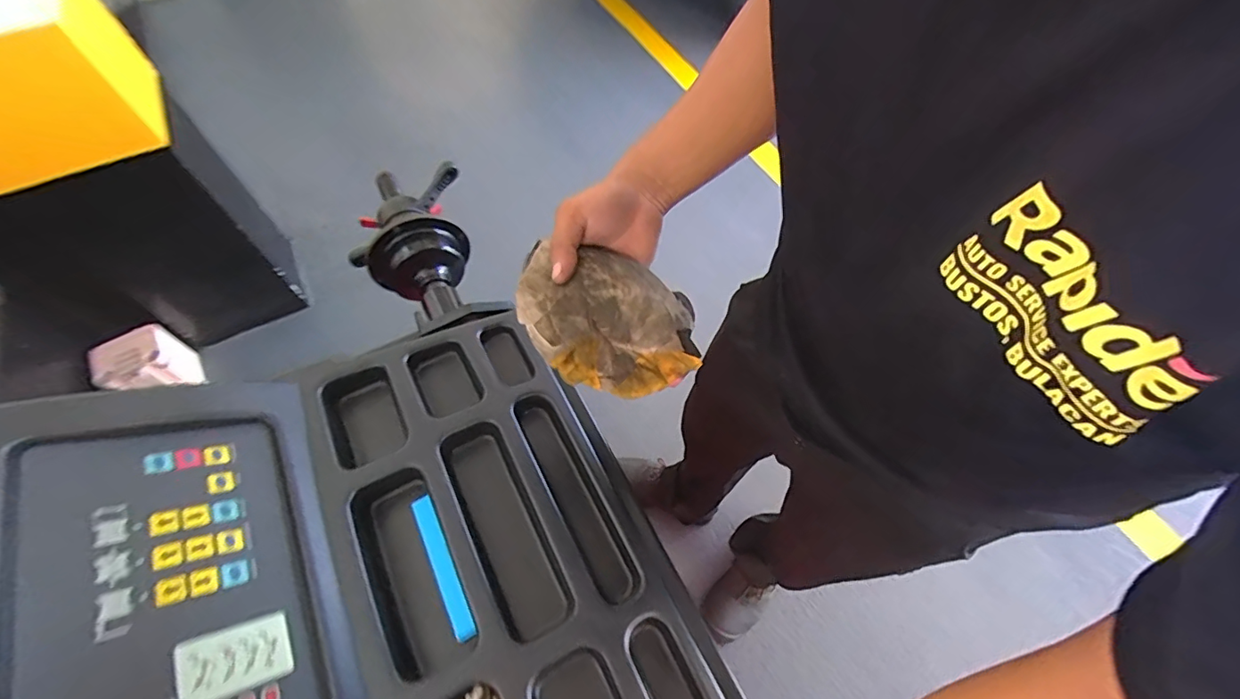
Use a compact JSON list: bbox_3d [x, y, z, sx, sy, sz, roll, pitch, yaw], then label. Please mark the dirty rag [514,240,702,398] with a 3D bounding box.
[{"bbox_3d":[-0.011,-0.024,0.455,0.157,0.045,0.117,19,80,-17],"label":"dirty rag"}]

